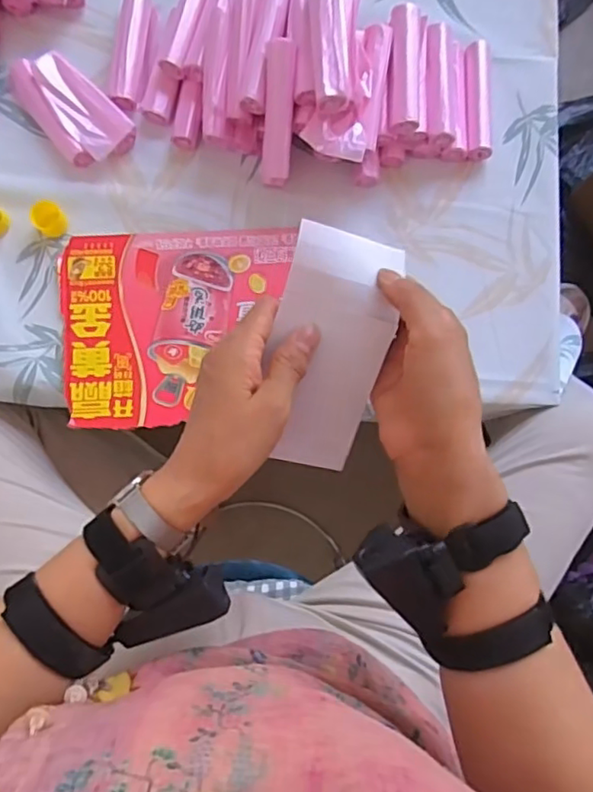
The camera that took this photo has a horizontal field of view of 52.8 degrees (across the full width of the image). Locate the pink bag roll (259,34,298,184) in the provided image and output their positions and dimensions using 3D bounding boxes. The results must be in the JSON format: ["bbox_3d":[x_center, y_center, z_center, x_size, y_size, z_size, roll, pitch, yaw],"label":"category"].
[{"bbox_3d":[-0.017,-0.274,0.585,0.028,0.026,0.130,5,113,0],"label":"pink bag roll"}]

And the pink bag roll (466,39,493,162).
[{"bbox_3d":[0.194,-0.315,0.649,0.027,0.029,0.125,0,85,0],"label":"pink bag roll"}]

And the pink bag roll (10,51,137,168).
[{"bbox_3d":[-0.240,-0.297,0.625,0.133,0.031,0.069,43,86,3],"label":"pink bag roll"}]

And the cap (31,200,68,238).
[{"bbox_3d":[-0.254,-0.181,0.614,0.029,0.022,0.030,0,85,0],"label":"cap"}]

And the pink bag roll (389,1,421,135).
[{"bbox_3d":[0.109,-0.329,0.601,0.030,0.020,0.124,1,85,0],"label":"pink bag roll"}]

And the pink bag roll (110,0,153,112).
[{"bbox_3d":[-0.175,-0.368,0.637,0.031,0.022,0.128,7,85,0],"label":"pink bag roll"}]

